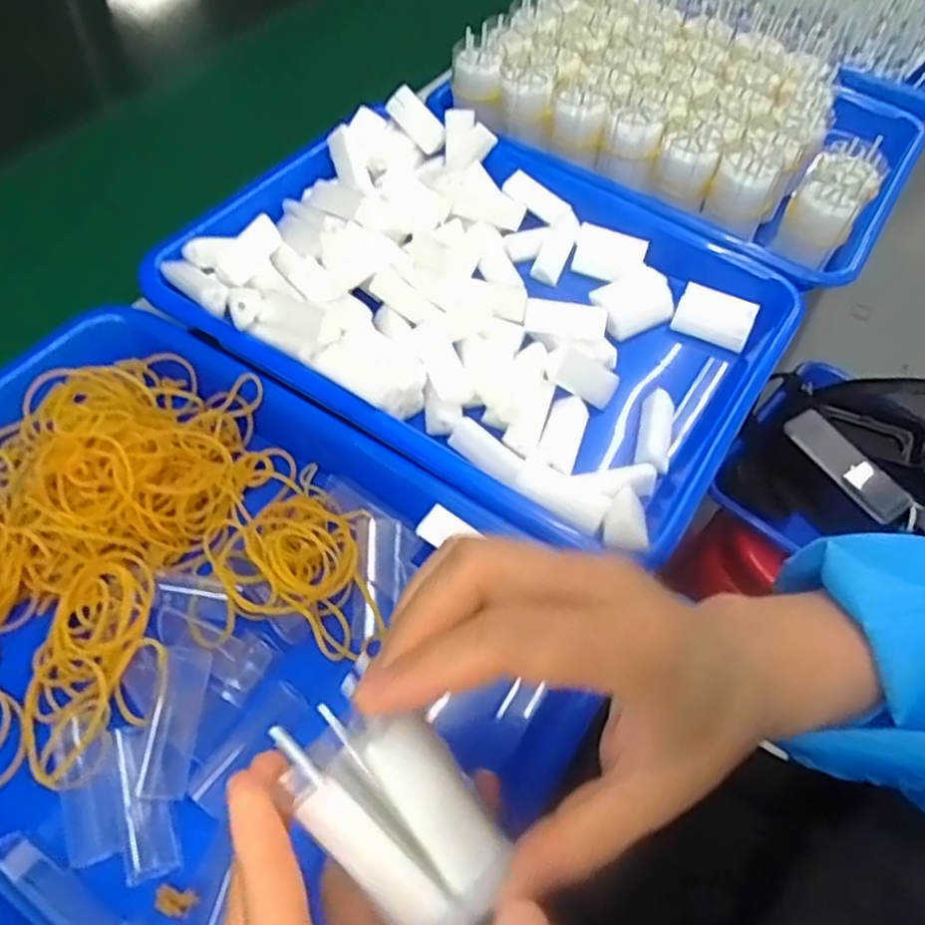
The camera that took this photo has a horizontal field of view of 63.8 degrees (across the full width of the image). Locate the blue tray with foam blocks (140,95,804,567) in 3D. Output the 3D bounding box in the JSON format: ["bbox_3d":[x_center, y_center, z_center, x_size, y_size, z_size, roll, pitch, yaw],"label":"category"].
[{"bbox_3d":[0.014,-0.102,0.448,0.330,0.038,0.257,30,58,15],"label":"blue tray with foam blocks"}]

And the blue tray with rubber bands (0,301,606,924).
[{"bbox_3d":[-0.126,0.071,0.320,0.331,0.038,0.248,30,58,15],"label":"blue tray with rubber bands"}]

